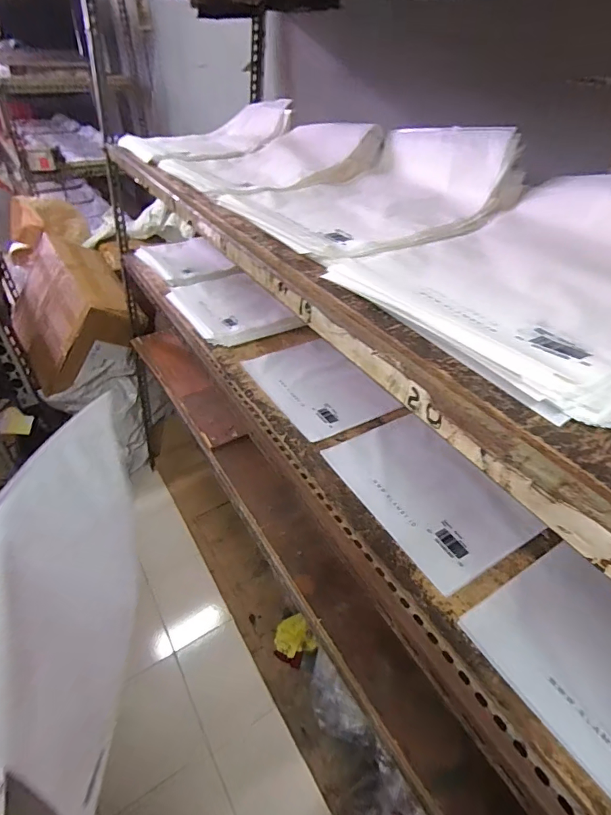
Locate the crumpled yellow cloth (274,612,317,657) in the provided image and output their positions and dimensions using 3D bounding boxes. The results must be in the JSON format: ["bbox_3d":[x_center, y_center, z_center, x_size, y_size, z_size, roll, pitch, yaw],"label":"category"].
[{"bbox_3d":[-0.038,0.774,1.455,0.132,0.034,0.119,-9,40,-12],"label":"crumpled yellow cloth"}]

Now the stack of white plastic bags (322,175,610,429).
[{"bbox_3d":[0.264,-0.165,0.451,0.366,0.115,0.335,-21,45,-26],"label":"stack of white plastic bags"}]

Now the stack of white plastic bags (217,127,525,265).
[{"bbox_3d":[0.089,-0.361,0.672,0.361,0.113,0.326,-21,44,-26],"label":"stack of white plastic bags"}]

